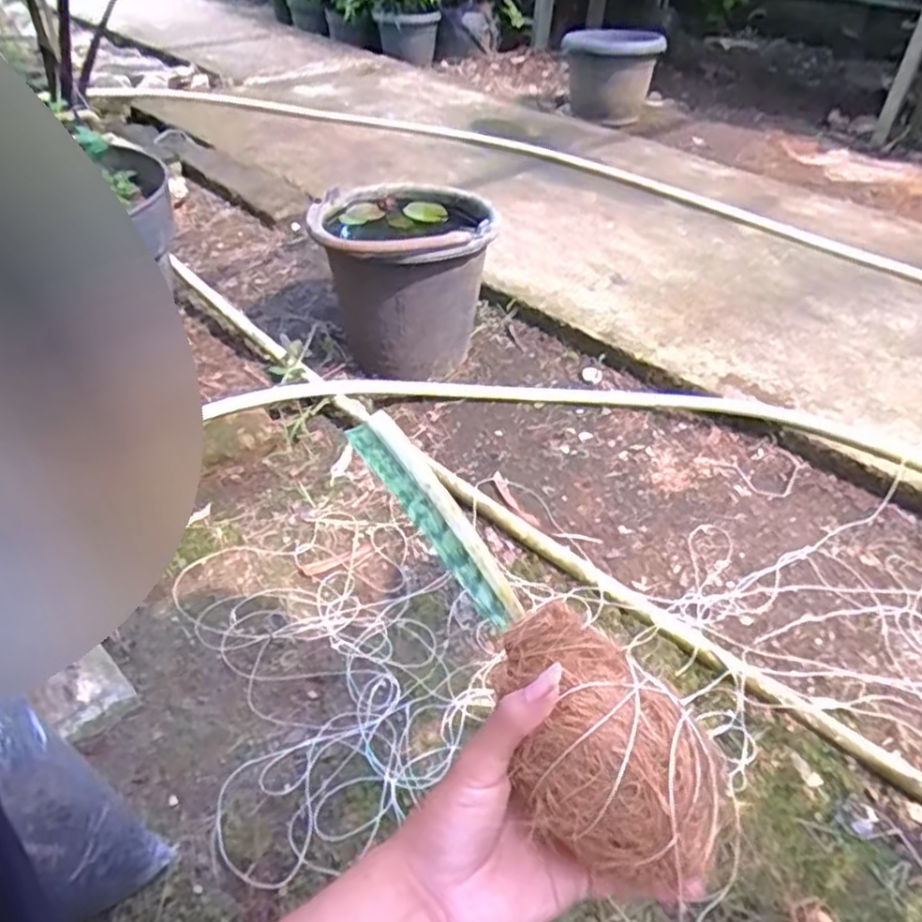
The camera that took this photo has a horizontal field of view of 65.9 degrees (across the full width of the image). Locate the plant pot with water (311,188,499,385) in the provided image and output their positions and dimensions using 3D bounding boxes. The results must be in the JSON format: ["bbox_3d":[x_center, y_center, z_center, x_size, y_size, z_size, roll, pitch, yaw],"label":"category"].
[{"bbox_3d":[-0.091,-0.287,1.132,0.252,0.247,0.254,2,42,-2],"label":"plant pot with water"}]

